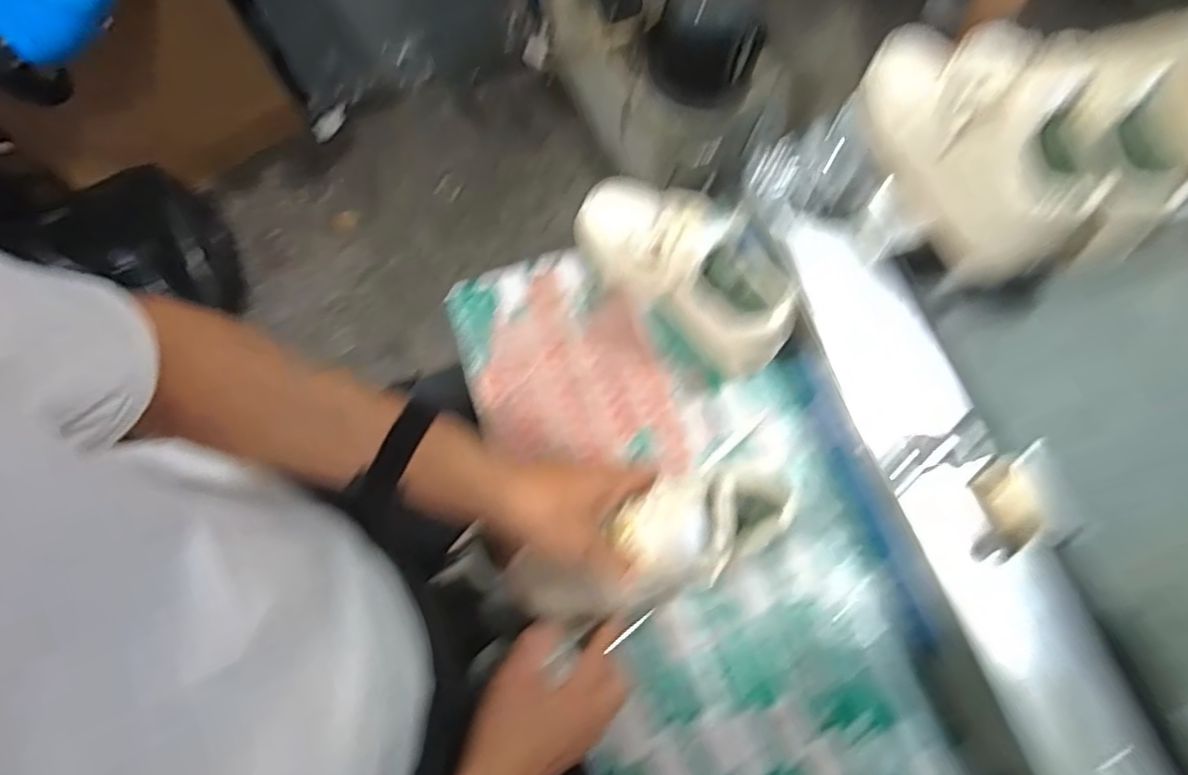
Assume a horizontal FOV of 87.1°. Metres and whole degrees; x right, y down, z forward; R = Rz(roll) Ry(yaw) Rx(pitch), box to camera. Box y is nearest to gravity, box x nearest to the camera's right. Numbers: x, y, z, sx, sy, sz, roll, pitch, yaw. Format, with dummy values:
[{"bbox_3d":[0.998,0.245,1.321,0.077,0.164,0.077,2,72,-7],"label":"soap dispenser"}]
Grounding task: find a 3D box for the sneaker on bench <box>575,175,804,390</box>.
[{"bbox_3d":[0.084,-0.123,0.629,0.099,0.122,0.245,-41,63,-12],"label":"sneaker on bench"}]

